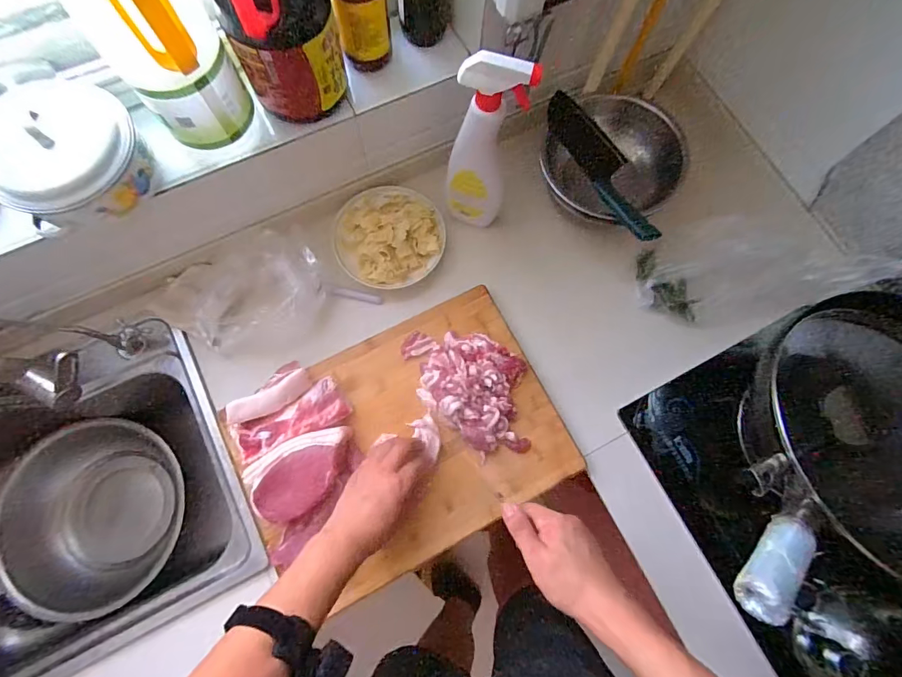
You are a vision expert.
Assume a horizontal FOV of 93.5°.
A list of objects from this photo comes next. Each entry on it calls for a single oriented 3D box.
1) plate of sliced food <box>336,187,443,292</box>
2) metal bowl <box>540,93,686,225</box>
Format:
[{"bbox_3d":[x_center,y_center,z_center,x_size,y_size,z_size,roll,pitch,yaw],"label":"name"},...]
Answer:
[{"bbox_3d":[-0.100,-0.172,0.691,0.173,0.060,0.172,0,76,-2],"label":"plate of sliced food"},{"bbox_3d":[0.258,-0.287,0.681,0.216,0.063,0.187,10,76,1],"label":"metal bowl"}]

